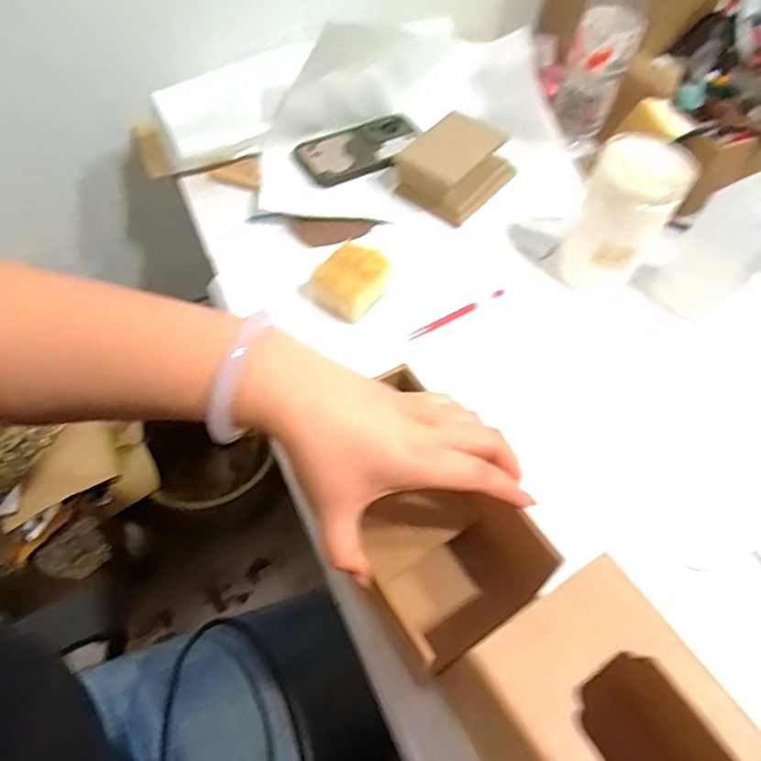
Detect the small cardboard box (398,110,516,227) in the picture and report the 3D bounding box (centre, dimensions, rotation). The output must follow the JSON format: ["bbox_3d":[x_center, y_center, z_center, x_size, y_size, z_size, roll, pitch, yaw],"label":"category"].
[{"bbox_3d":[0.093,-0.262,0.694,0.100,0.055,0.140,38,62,19],"label":"small cardboard box"}]

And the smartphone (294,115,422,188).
[{"bbox_3d":[-0.017,-0.296,0.729,0.166,0.015,0.079,-22,61,-18],"label":"smartphone"}]

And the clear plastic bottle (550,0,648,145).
[{"bbox_3d":[0.282,-0.418,0.721,0.073,0.216,0.063,38,62,19],"label":"clear plastic bottle"}]

